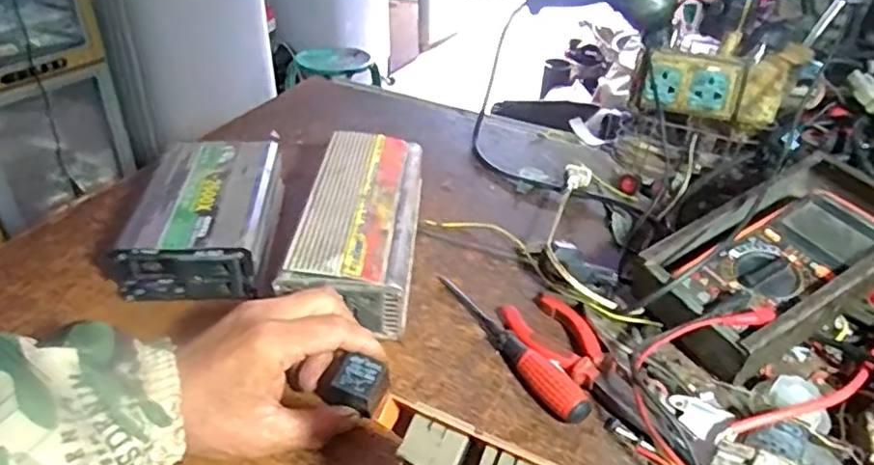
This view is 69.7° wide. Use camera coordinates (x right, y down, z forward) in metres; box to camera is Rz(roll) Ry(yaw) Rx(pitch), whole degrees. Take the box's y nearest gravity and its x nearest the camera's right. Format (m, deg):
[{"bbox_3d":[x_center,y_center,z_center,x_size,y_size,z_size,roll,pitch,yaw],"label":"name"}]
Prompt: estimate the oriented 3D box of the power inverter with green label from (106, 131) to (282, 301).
[{"bbox_3d":[-0.193,-0.019,0.534,0.109,0.054,0.175,2,36,-2],"label":"power inverter with green label"}]

